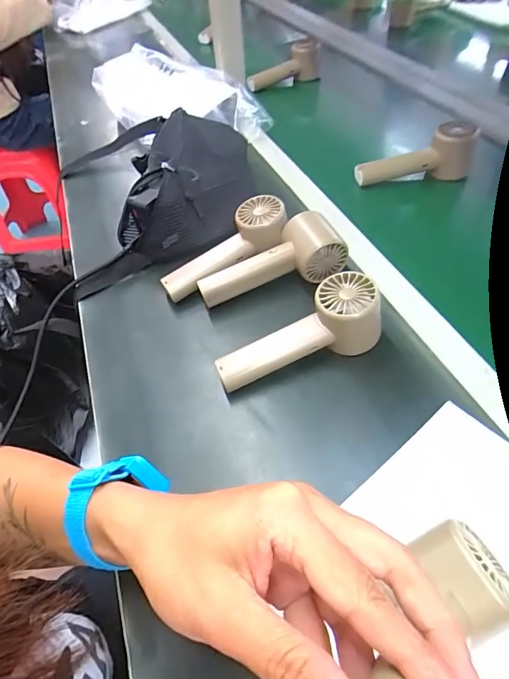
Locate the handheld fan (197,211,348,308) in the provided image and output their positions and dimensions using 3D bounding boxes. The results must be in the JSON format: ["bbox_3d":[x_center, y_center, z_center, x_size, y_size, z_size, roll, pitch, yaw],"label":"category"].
[{"bbox_3d":[0.016,-0.085,0.440,0.153,0.061,0.057,-10,51,-4],"label":"handheld fan"}]

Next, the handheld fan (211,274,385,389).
[{"bbox_3d":[0.038,-0.007,0.369,0.153,0.062,0.055,-17,52,-9],"label":"handheld fan"}]

